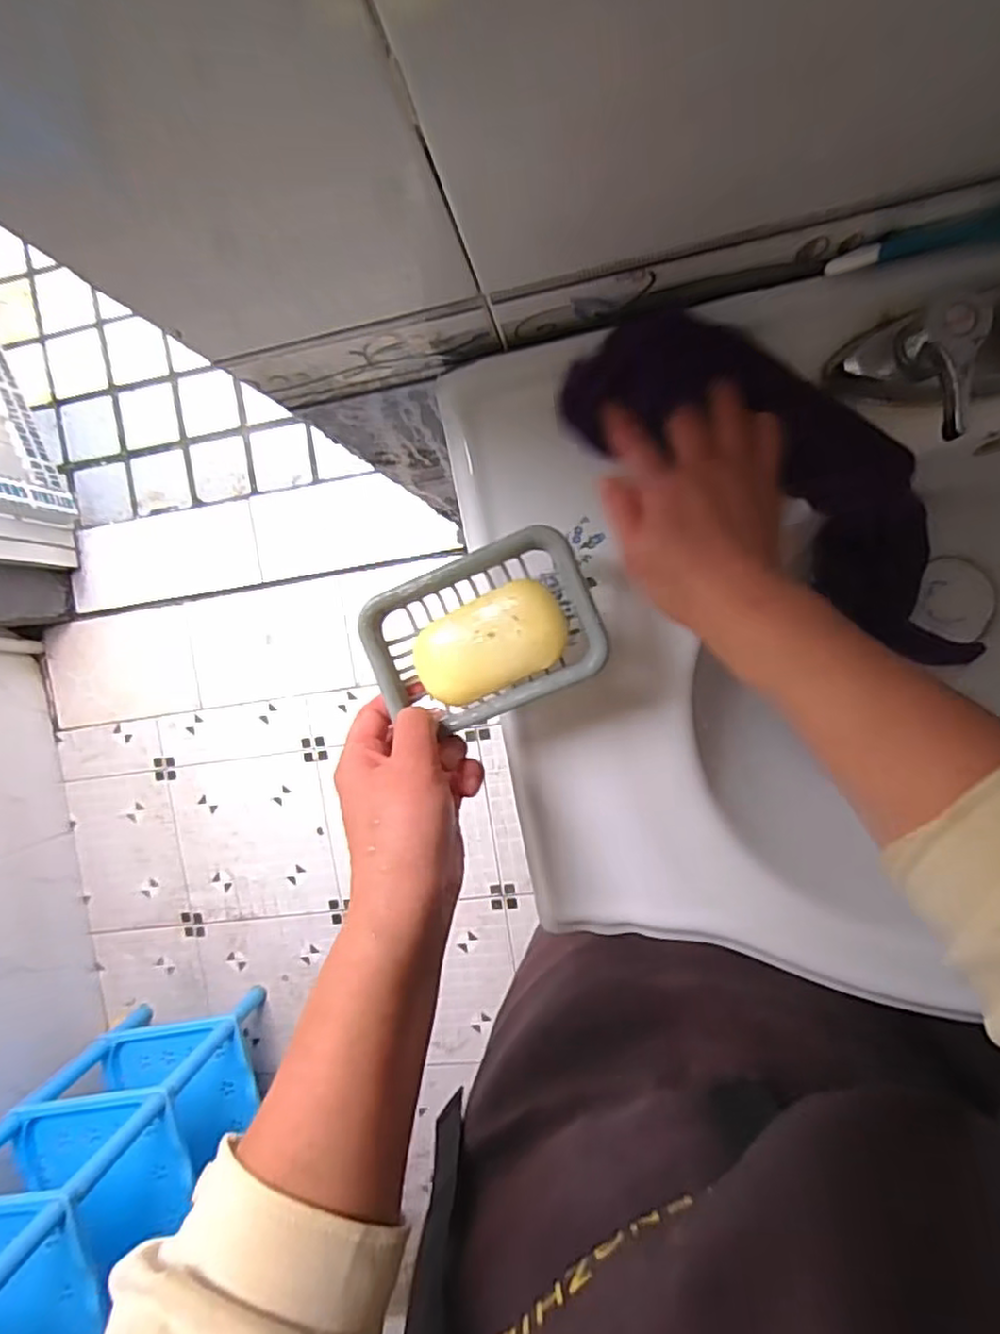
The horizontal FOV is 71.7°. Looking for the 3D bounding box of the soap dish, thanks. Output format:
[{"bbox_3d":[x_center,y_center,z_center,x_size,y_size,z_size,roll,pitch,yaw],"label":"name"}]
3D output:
[{"bbox_3d":[-0.009,-0.017,0.355,0.114,0.022,0.080,-23,90,9],"label":"soap dish"}]

